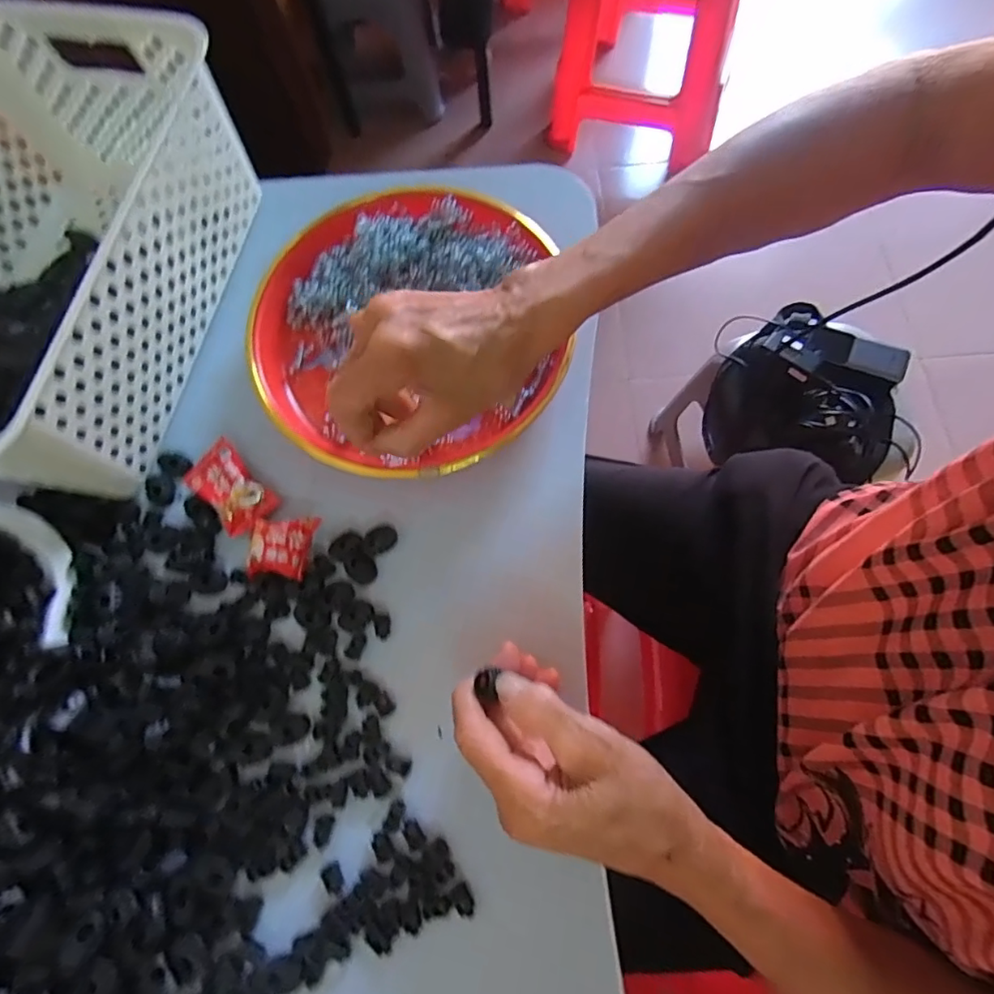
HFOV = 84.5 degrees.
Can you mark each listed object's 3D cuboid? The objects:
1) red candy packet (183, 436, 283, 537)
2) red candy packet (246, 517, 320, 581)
[{"bbox_3d":[-0.174,-0.006,0.358,0.059,0.015,0.036,43,79,15],"label":"red candy packet"},{"bbox_3d":[-0.135,0.030,0.343,0.036,0.019,0.039,5,72,5],"label":"red candy packet"}]

